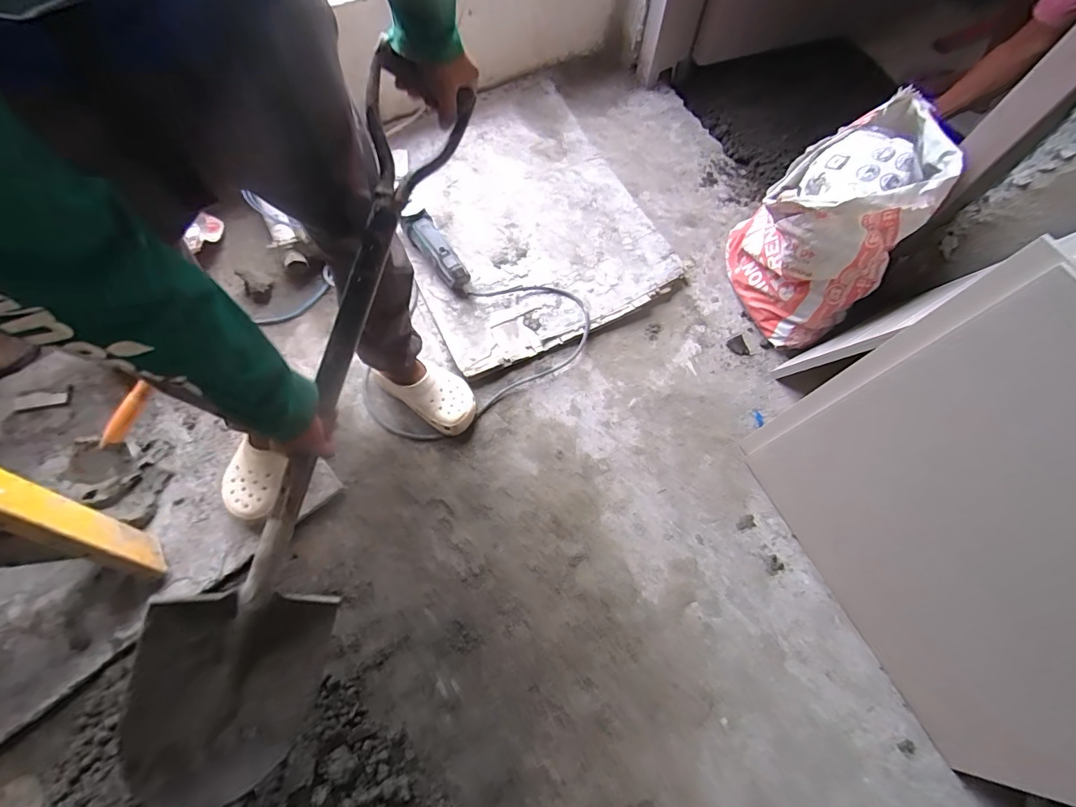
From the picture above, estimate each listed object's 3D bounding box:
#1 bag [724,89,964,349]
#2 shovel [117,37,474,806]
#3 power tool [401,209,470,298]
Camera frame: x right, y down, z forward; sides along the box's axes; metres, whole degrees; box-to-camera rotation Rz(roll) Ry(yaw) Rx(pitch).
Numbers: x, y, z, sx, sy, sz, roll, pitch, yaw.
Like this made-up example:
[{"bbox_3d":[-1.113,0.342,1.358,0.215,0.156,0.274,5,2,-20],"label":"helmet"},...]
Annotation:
[{"bbox_3d":[0.559,-0.343,0.966,0.228,0.399,0.313,15,69,5],"label":"bag"},{"bbox_3d":[-0.290,0.054,0.586,0.174,0.174,0.905,22,97,12],"label":"shovel"},{"bbox_3d":[-0.230,-0.349,1.099,0.065,0.052,0.232,-35,84,-14],"label":"power tool"}]

